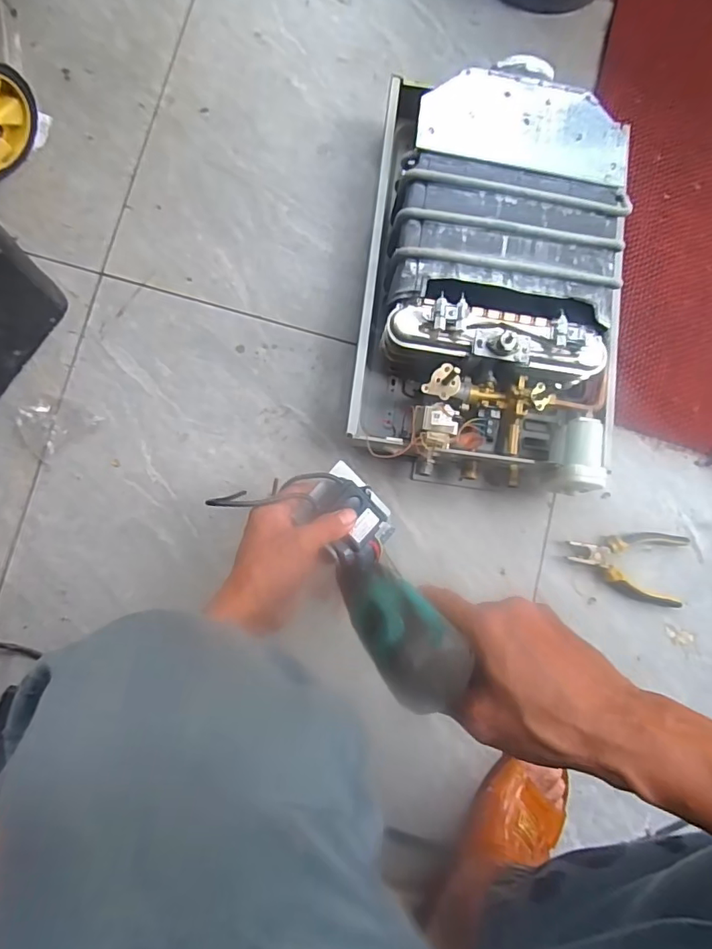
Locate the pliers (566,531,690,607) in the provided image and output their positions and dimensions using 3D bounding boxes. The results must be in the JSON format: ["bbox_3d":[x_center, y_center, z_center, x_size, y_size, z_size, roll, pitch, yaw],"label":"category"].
[{"bbox_3d":[0.336,0.109,0.624,0.153,0.025,0.089,11,83,-5],"label":"pliers"}]

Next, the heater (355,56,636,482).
[{"bbox_3d":[0.158,-0.220,0.592,0.292,0.115,0.455,7,84,-6],"label":"heater"}]

